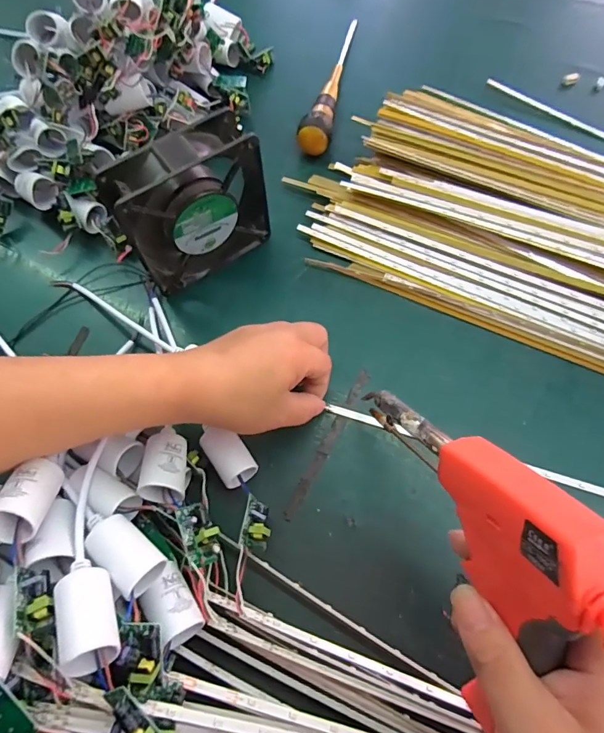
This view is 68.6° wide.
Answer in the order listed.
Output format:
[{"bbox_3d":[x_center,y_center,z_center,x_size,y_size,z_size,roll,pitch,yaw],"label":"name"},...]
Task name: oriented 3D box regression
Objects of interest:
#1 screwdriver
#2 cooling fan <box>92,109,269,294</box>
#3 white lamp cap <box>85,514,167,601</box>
[{"bbox_3d":[0.038,-0.322,0.498,0.032,0.030,0.228,13,68,7],"label":"screwdriver"},{"bbox_3d":[-0.091,-0.132,0.375,0.124,0.122,0.043,-32,70,-12],"label":"cooling fan"},{"bbox_3d":[-0.107,0.108,0.262,0.052,0.024,0.025,36,73,15],"label":"white lamp cap"}]

